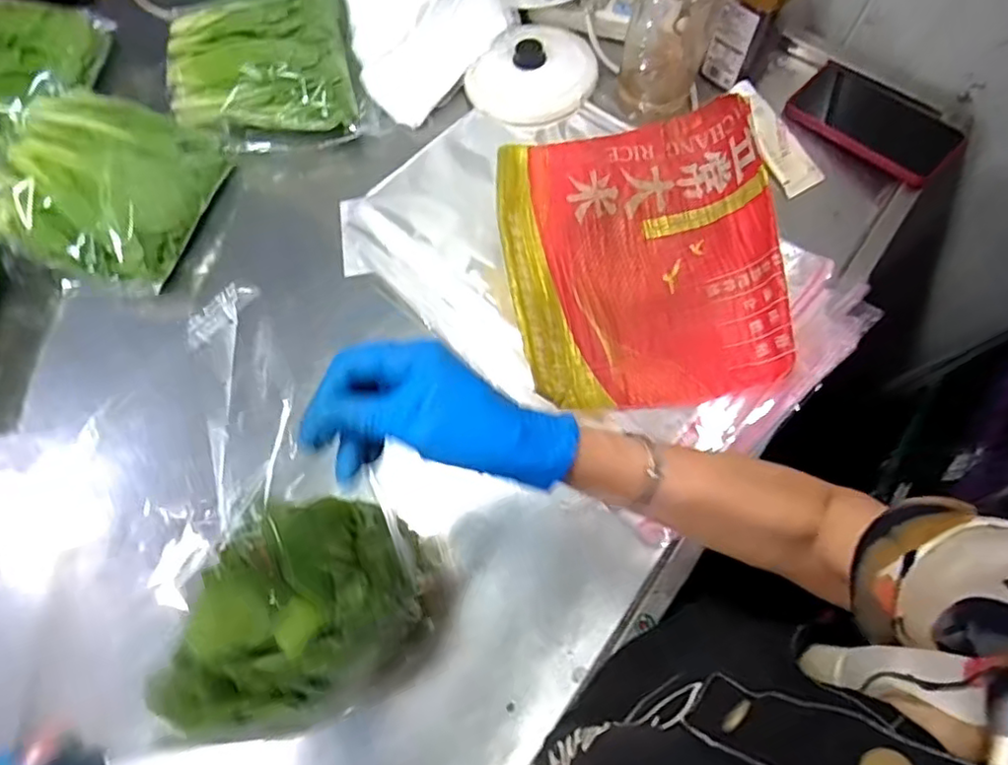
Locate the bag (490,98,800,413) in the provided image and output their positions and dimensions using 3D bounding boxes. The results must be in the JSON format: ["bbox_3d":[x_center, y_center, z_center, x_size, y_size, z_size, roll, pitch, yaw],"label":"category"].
[{"bbox_3d":[0.127,-0.120,0.601,0.248,0.062,0.287,-10,71,-2],"label":"bag"}]

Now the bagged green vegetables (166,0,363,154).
[{"bbox_3d":[-0.265,-0.349,0.696,0.195,0.073,0.201,-11,71,-3],"label":"bagged green vegetables"}]

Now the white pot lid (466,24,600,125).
[{"bbox_3d":[0.037,-0.339,0.698,0.115,0.030,0.134,41,77,14],"label":"white pot lid"}]

